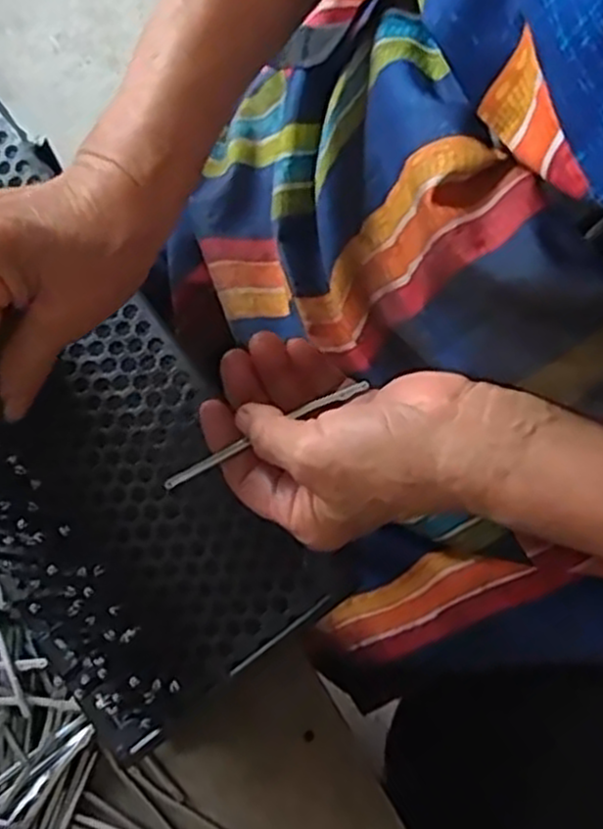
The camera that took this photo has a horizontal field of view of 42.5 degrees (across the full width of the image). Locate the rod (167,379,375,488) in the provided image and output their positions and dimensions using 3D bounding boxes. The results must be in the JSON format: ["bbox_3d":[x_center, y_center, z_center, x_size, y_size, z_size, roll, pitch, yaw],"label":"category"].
[{"bbox_3d":[-0.016,0.008,0.368,0.107,0.004,0.005,-28,79,-7],"label":"rod"}]

